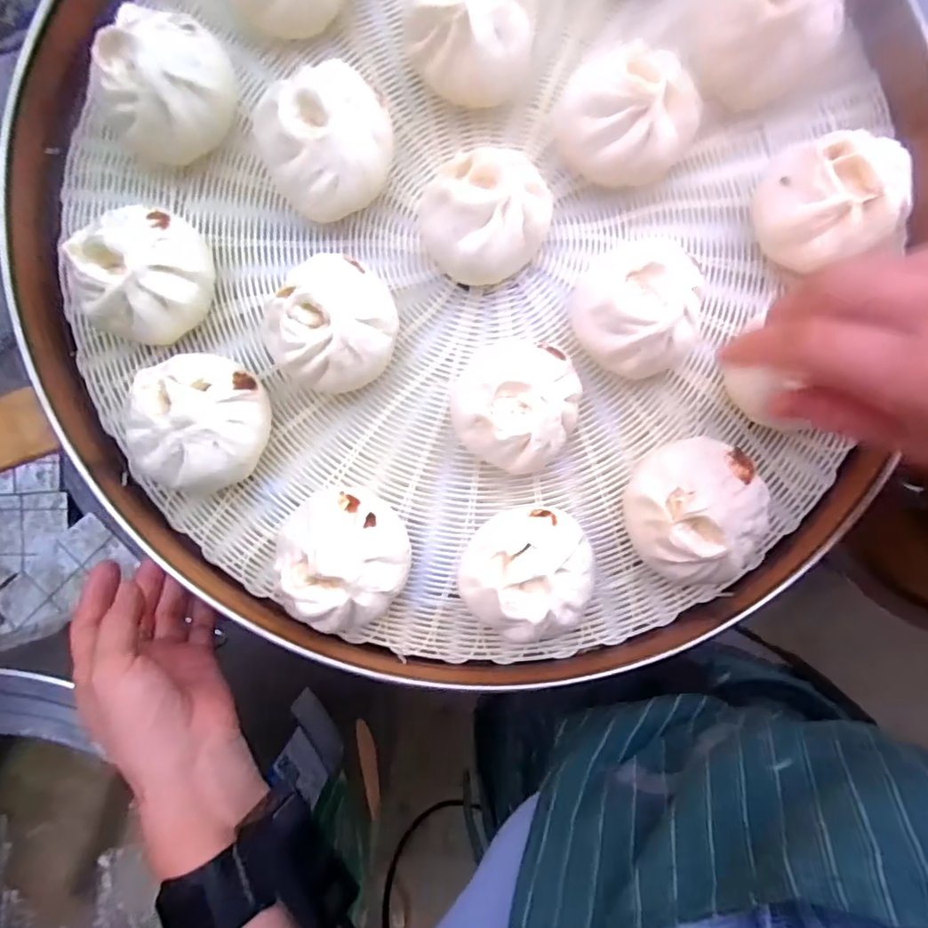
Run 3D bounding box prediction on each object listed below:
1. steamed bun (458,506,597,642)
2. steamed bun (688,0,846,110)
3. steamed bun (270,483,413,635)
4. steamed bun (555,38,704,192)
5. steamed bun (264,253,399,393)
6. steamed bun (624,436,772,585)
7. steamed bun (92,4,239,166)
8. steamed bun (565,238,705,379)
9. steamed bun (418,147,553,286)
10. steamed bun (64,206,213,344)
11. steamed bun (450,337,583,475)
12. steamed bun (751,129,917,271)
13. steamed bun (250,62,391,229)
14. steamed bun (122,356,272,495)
[{"bbox_3d":[0.032,0.056,0.286,0.065,0.049,0.063,-7,90,-1],"label":"steamed bun"},{"bbox_3d":[0.154,-0.225,0.283,0.061,0.051,0.068,-39,90,0],"label":"steamed bun"},{"bbox_3d":[-0.062,0.047,0.285,0.067,0.050,0.065,0,90,-1],"label":"steamed bun"},{"bbox_3d":[0.083,-0.179,0.286,0.068,0.046,0.062,35,90,-1],"label":"steamed bun"},{"bbox_3d":[-0.068,-0.072,0.287,0.065,0.046,0.069,24,90,-1],"label":"steamed bun"},{"bbox_3d":[0.120,0.025,0.286,0.062,0.050,0.071,-18,90,-1],"label":"steamed bun"},{"bbox_3d":[-0.156,-0.197,0.285,0.065,0.050,0.065,0,90,-1],"label":"steamed bun"},{"bbox_3d":[0.089,-0.082,0.288,0.059,0.044,0.067,0,90,-1],"label":"steamed bun"},{"bbox_3d":[0.011,-0.127,0.286,0.056,0.047,0.061,0,90,-1],"label":"steamed bun"},{"bbox_3d":[-0.166,-0.098,0.285,0.063,0.048,0.069,25,90,-1],"label":"steamed bun"},{"bbox_3d":[0.026,-0.032,0.290,0.070,0.041,0.066,0,90,-1],"label":"steamed bun"},{"bbox_3d":[0.189,-0.133,0.285,0.063,0.051,0.063,-11,90,-1],"label":"steamed bun"},{"bbox_3d":[-0.069,-0.164,0.284,0.064,0.051,0.064,0,90,-1],"label":"steamed bun"},{"bbox_3d":[-0.137,-0.021,0.285,0.067,0.048,0.072,4,90,-1],"label":"steamed bun"}]

